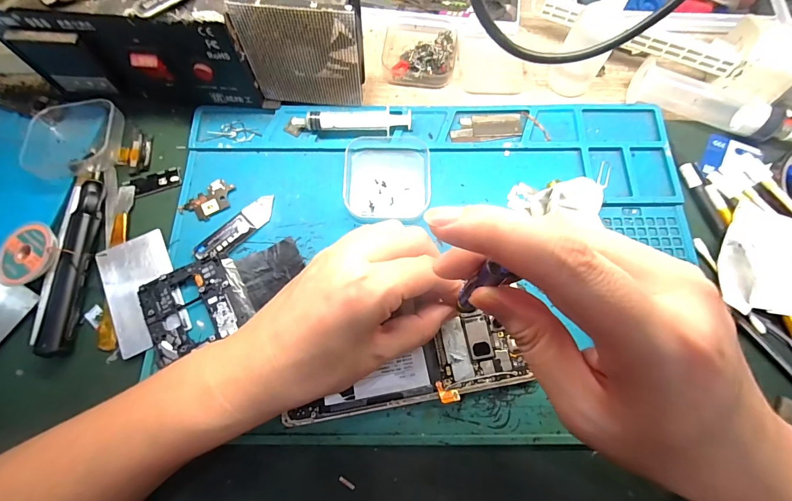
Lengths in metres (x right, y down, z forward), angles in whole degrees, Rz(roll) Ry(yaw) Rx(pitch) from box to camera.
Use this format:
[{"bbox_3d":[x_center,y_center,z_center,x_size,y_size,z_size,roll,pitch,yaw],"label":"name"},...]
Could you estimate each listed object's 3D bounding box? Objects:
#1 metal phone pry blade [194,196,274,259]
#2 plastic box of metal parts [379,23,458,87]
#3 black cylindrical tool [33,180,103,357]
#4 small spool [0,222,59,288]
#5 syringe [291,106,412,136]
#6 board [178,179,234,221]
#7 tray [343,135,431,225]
[{"bbox_3d":[-0.116,-0.017,0.263,0.020,0.005,0.064,41,77,12],"label":"metal phone pry blade"},{"bbox_3d":[0.020,-0.173,0.314,0.063,0.020,0.061,8,73,3],"label":"plastic box of metal parts"},{"bbox_3d":[-0.221,0.008,0.249,0.014,0.014,0.122,-1,72,0],"label":"black cylindrical tool"},{"bbox_3d":[-0.252,0.003,0.247,0.042,0.011,0.044,0,72,0],"label":"small spool"},{"bbox_3d":[-0.034,-0.100,0.283,0.091,0.015,0.014,-5,72,-1],"label":"syringe"},{"bbox_3d":[-0.139,-0.037,0.270,0.023,0.004,0.038,41,77,12],"label":"board"},{"bbox_3d":[-0.006,-0.057,0.272,0.062,0.014,0.071,1,72,1],"label":"tray"}]

